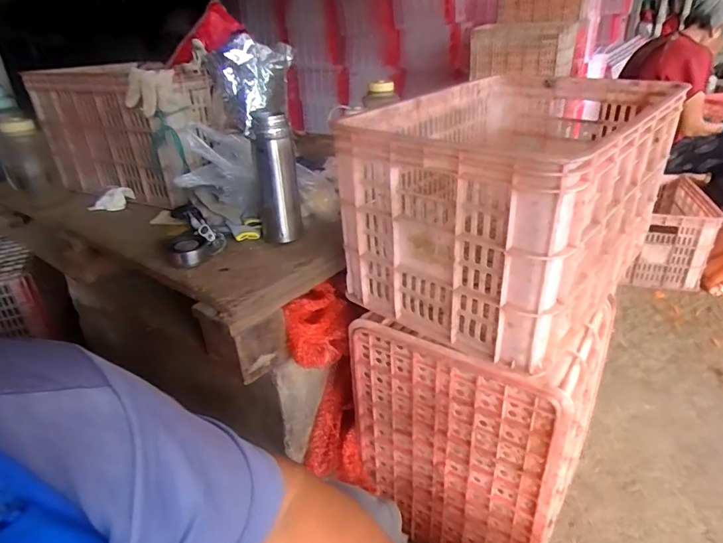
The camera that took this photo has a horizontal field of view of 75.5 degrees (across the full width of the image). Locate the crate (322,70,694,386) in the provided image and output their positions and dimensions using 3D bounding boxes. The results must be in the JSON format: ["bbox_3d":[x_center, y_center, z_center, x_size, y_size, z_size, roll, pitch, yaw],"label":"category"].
[{"bbox_3d":[0.252,-0.114,0.762,0.333,0.305,0.515,21,36,37],"label":"crate"}]

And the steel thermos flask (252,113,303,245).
[{"bbox_3d":[-0.153,-0.162,0.843,0.074,0.221,0.077,-8,28,-9],"label":"steel thermos flask"}]

